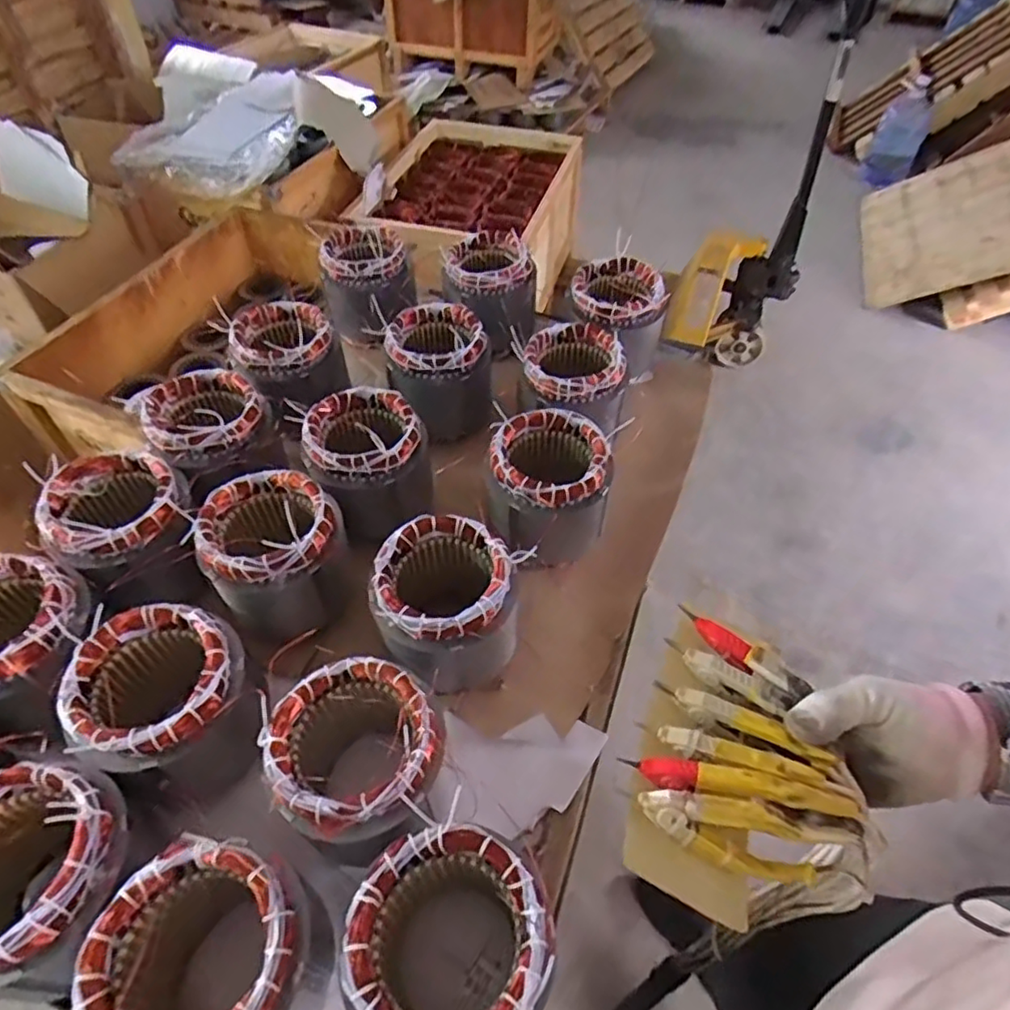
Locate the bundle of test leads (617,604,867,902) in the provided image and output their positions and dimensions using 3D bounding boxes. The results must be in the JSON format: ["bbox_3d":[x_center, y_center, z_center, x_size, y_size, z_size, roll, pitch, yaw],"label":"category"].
[{"bbox_3d":[0.152,0.146,0.367,0.134,0.034,0.129,23,52,14],"label":"bundle of test leads"}]

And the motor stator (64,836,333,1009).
[{"bbox_3d":[-0.223,0.354,0.485,0.142,0.143,0.136,2,50,-3],"label":"motor stator"}]

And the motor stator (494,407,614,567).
[{"bbox_3d":[0.052,-0.025,0.785,0.146,0.135,0.153,2,50,-4],"label":"motor stator"}]

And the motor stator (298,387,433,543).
[{"bbox_3d":[-0.175,-0.066,0.806,0.153,0.139,0.149,-6,51,-10],"label":"motor stator"}]

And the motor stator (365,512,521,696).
[{"bbox_3d":[-0.065,0.117,0.690,0.145,0.156,0.135,2,50,-3],"label":"motor stator"}]

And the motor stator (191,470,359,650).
[{"bbox_3d":[-0.257,0.053,0.711,0.146,0.120,0.158,2,50,-3],"label":"motor stator"}]

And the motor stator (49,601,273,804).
[{"bbox_3d":[-0.317,0.194,0.607,0.147,0.141,0.148,2,50,-3],"label":"motor stator"}]

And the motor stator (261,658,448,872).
[{"bbox_3d":[-0.132,0.243,0.584,0.140,0.162,0.140,2,50,-3],"label":"motor stator"}]

